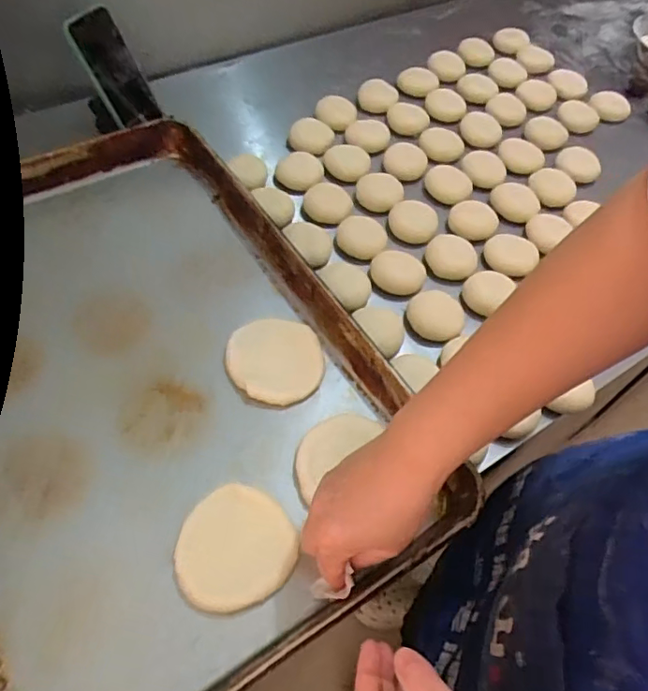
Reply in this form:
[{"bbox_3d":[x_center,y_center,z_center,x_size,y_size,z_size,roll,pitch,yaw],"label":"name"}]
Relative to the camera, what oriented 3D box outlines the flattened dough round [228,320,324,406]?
[{"bbox_3d":[-0.048,0.016,0.552,0.092,0.024,0.089,2,56,-4],"label":"flattened dough round"}]

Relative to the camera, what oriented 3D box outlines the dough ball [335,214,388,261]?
[{"bbox_3d":[0.049,-0.143,0.703,0.063,0.028,0.055,10,56,1],"label":"dough ball"}]

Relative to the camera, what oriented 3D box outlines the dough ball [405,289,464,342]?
[{"bbox_3d":[0.130,-0.035,0.633,0.066,0.024,0.052,25,58,11],"label":"dough ball"}]

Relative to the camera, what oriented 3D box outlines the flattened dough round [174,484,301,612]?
[{"bbox_3d":[-0.073,0.170,0.454,0.092,0.014,0.098,2,56,-4],"label":"flattened dough round"}]

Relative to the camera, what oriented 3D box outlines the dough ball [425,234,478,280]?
[{"bbox_3d":[0.162,-0.113,0.692,0.063,0.022,0.053,15,56,5],"label":"dough ball"}]

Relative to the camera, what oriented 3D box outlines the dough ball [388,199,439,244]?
[{"bbox_3d":[0.122,-0.170,0.739,0.065,0.017,0.064,2,56,-4],"label":"dough ball"}]

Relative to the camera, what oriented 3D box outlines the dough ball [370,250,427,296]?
[{"bbox_3d":[0.092,-0.092,0.674,0.064,0.016,0.060,2,56,-4],"label":"dough ball"}]

